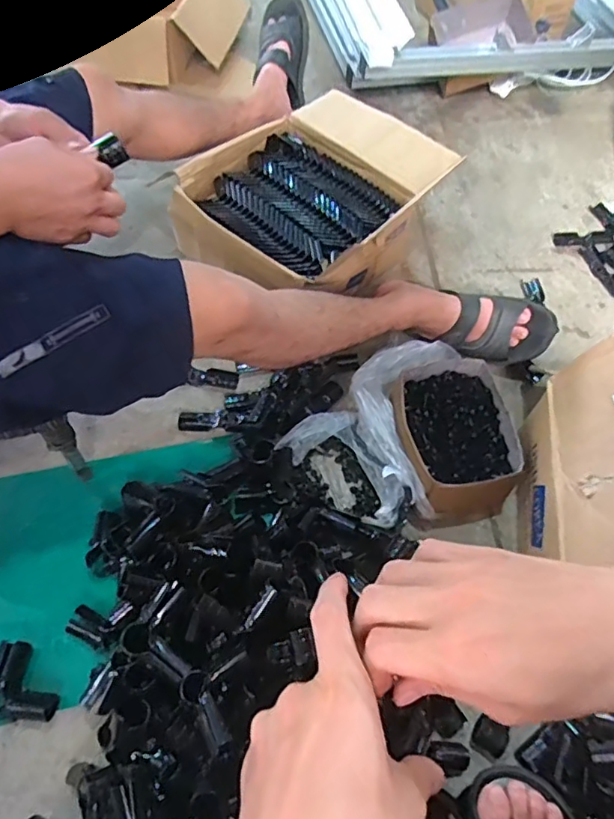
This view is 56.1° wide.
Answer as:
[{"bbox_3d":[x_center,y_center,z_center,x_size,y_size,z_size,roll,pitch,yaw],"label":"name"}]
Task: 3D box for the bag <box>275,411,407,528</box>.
[{"bbox_3d":[0.060,0.086,0.821,0.103,0.057,0.199,-37,68,-22],"label":"bag"}]

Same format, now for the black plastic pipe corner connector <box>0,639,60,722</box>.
[{"bbox_3d":[-0.324,0.311,0.660,0.087,0.034,0.076,13,58,3],"label":"black plastic pipe corner connector"}]

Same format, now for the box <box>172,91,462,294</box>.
[{"bbox_3d":[0.018,-0.365,1.043,0.455,0.159,0.357,-34,67,-23],"label":"box"}]

